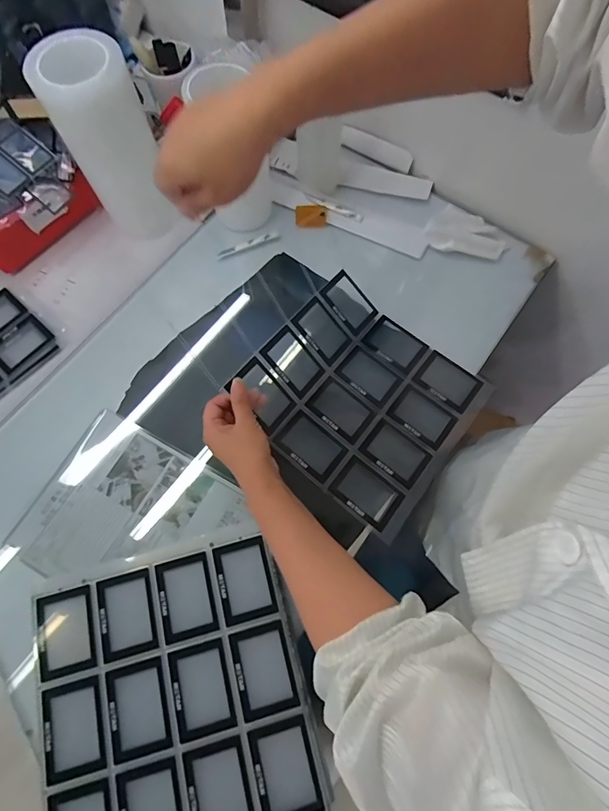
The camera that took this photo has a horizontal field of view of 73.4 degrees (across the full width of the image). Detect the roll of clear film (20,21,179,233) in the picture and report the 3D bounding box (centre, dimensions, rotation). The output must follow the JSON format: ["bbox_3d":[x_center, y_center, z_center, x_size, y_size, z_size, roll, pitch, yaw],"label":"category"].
[{"bbox_3d":[-0.265,-0.357,0.568,0.113,0.217,0.104,0,71,0],"label":"roll of clear film"}]

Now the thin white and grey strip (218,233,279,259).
[{"bbox_3d":[-0.093,-0.266,0.680,0.108,0.007,0.017,-21,73,-7],"label":"thin white and grey strip"}]

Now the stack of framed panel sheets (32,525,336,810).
[{"bbox_3d":[-0.136,0.308,0.438,0.282,0.020,0.287,-14,72,-5],"label":"stack of framed panel sheets"}]

